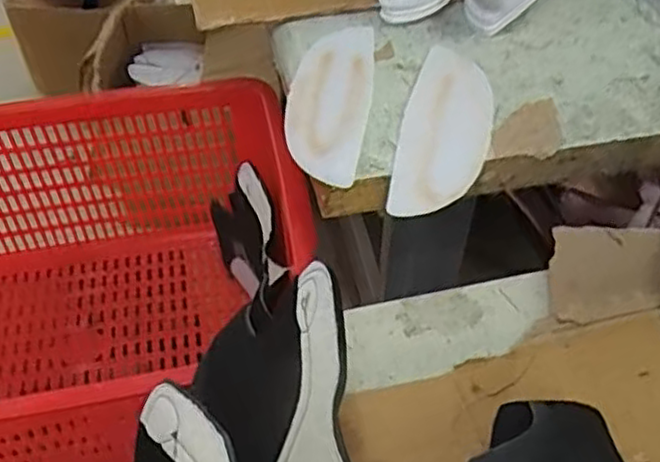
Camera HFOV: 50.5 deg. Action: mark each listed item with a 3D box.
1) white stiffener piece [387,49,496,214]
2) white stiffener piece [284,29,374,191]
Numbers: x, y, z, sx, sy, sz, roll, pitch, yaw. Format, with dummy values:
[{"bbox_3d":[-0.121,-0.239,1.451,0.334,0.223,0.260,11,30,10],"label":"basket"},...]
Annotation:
[{"bbox_3d":[0.098,-0.088,0.585,0.070,0.010,0.211,11,50,11],"label":"white stiffener piece"},{"bbox_3d":[0.001,-0.121,0.613,0.069,0.004,0.210,7,50,7],"label":"white stiffener piece"}]

